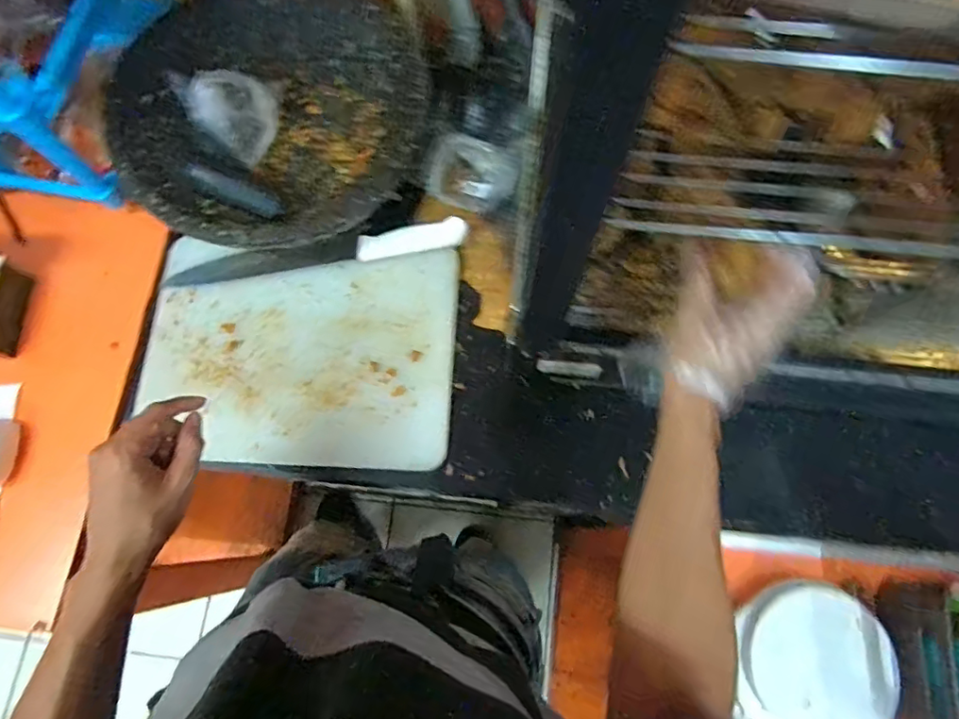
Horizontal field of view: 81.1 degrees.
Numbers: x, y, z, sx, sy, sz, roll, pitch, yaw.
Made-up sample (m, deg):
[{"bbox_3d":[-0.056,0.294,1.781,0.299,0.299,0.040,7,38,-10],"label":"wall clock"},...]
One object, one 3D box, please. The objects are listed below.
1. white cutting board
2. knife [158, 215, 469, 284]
[{"bbox_3d":[-0.208,-0.008,0.650,0.354,0.030,0.257,1,74,1],"label":"white cutting board"},{"bbox_3d":[-0.195,-0.128,0.680,0.357,0.028,0.034,-8,74,-2],"label":"knife"}]

